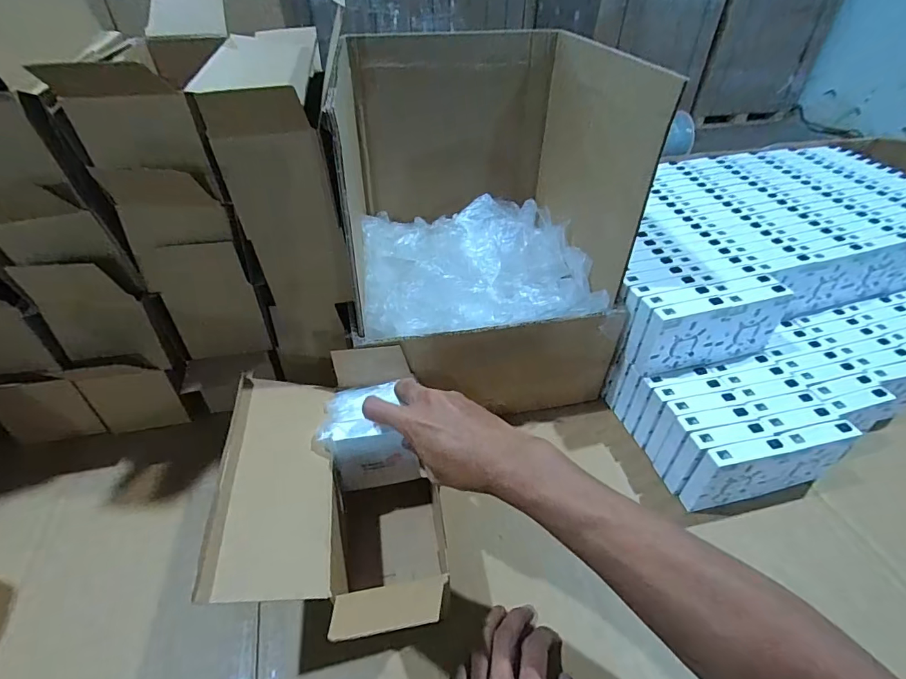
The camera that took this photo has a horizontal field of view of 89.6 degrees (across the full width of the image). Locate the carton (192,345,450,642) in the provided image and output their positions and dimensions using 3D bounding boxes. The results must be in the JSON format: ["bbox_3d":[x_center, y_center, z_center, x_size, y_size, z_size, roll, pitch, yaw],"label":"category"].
[{"bbox_3d":[-0.108,0.139,0.443,0.175,0.125,0.259,-7,43,-8],"label":"carton"}]

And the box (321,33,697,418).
[{"bbox_3d":[0.024,-0.148,0.571,0.294,0.340,0.319,-7,43,-9],"label":"box"}]

